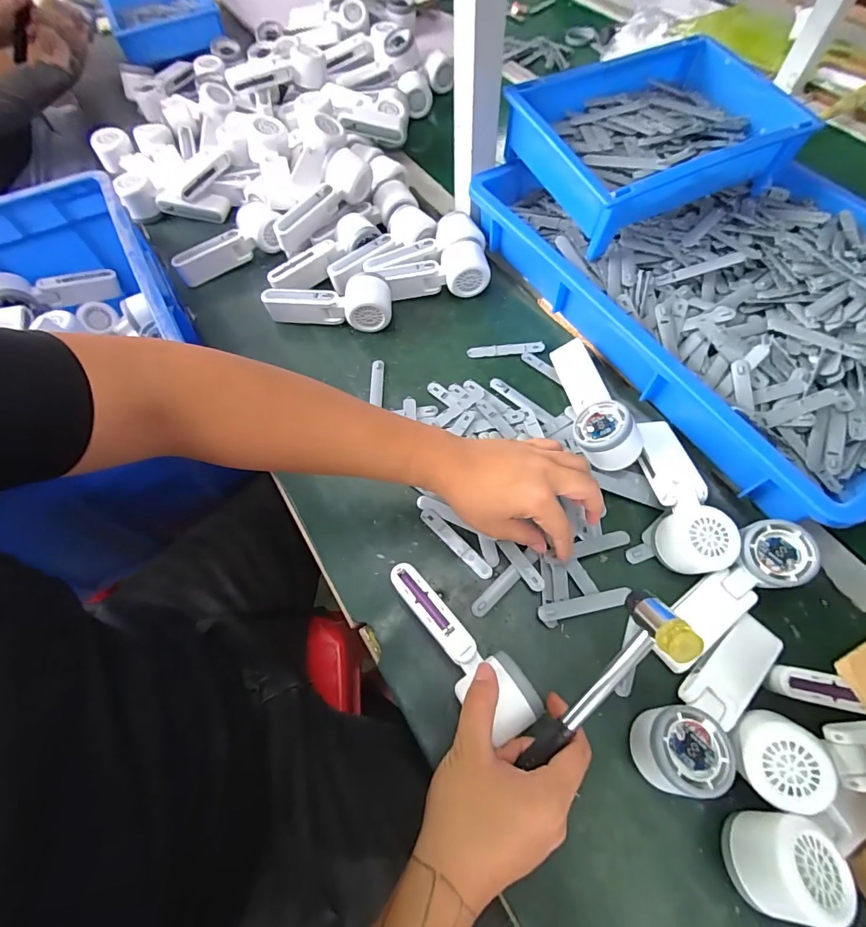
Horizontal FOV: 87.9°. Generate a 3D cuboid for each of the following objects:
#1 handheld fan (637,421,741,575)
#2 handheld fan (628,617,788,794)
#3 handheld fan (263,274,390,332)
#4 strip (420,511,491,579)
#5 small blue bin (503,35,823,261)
[{"bbox_3d":[0.247,0.029,0.454,0.056,0.054,0.163,-2,62,2],"label":"handheld fan"},{"bbox_3d":[0.234,0.196,0.369,0.163,0.052,0.056,-37,66,-15],"label":"handheld fan"},{"bbox_3d":[-0.140,-0.209,0.596,0.170,0.058,0.055,-2,62,2],"label":"handheld fan"},{"bbox_3d":[0.024,0.083,0.470,0.015,0.008,0.096,-41,68,-17],"label":"strip"},{"bbox_3d":[0.279,-0.405,0.555,0.333,0.087,0.212,-25,64,-9],"label":"small blue bin"}]

